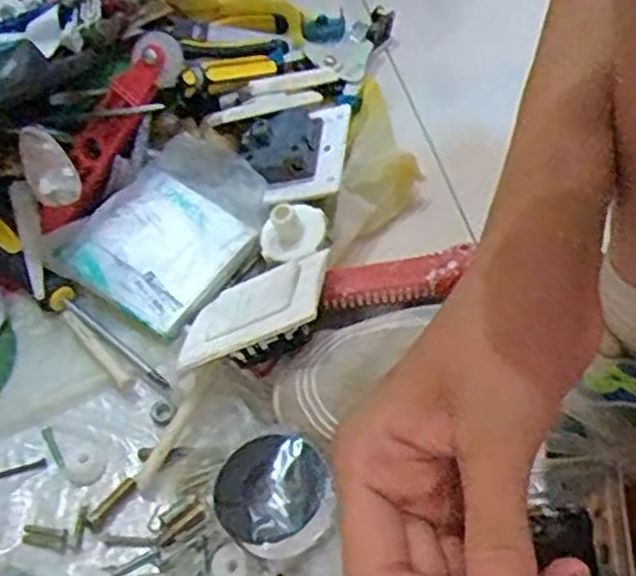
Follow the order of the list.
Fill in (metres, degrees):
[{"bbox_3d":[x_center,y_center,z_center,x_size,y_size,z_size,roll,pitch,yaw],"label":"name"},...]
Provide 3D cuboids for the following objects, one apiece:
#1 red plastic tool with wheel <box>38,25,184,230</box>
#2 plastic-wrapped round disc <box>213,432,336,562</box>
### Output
[{"bbox_3d":[-0.130,-0.097,0.496,0.028,0.028,0.139,39,100,28],"label":"red plastic tool with wheel"},{"bbox_3d":[-0.022,0.100,0.389,0.056,0.017,0.059,-10,57,15],"label":"plastic-wrapped round disc"}]

